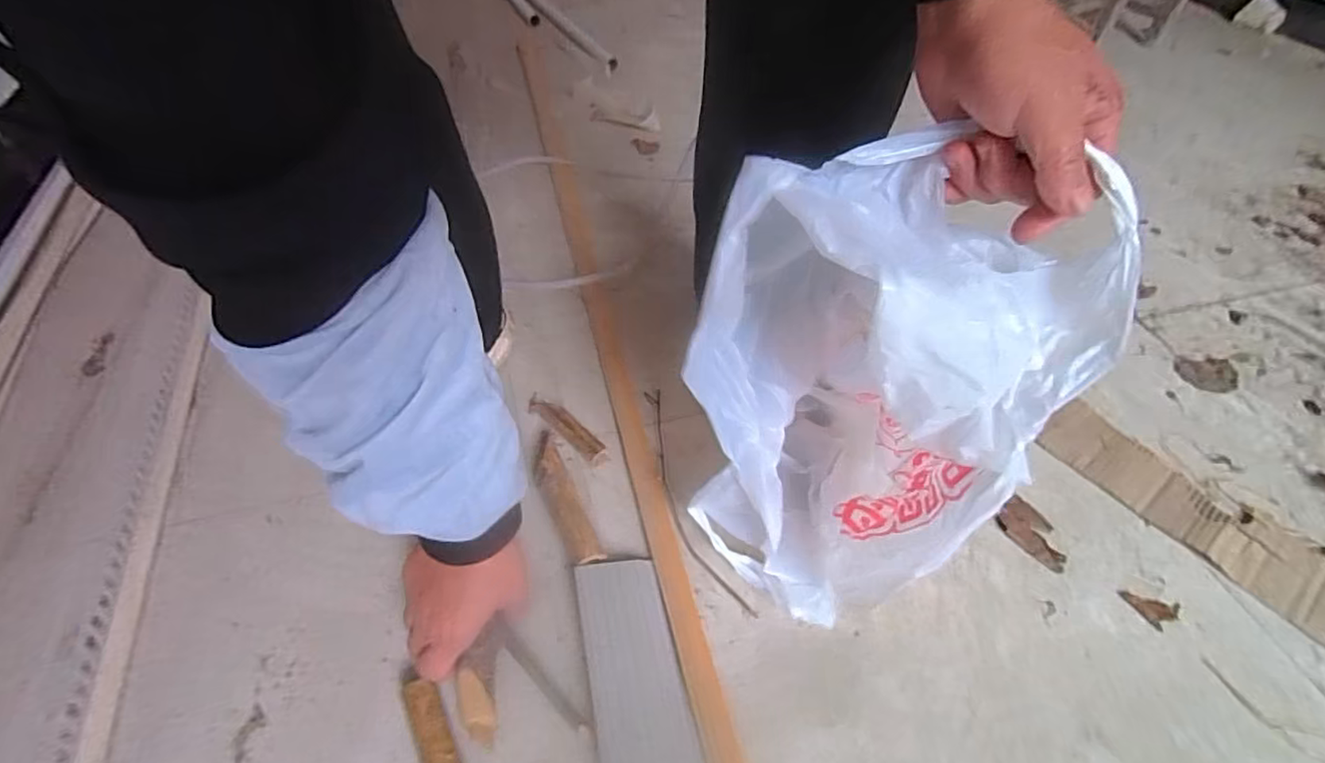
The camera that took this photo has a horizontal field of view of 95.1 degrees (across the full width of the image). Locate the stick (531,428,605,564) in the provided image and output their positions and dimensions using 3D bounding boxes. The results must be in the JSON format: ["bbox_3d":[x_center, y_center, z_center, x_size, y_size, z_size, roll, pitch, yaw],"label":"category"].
[{"bbox_3d":[-0.095,0.111,0.571,0.029,0.022,0.144,-19,53,-20],"label":"stick"}]

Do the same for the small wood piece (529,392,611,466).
[{"bbox_3d":[-0.098,0.051,0.627,0.107,0.019,0.024,35,55,23],"label":"small wood piece"}]

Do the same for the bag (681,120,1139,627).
[{"bbox_3d":[0.131,0.018,0.426,0.207,0.345,0.177,25,58,16],"label":"bag"}]

